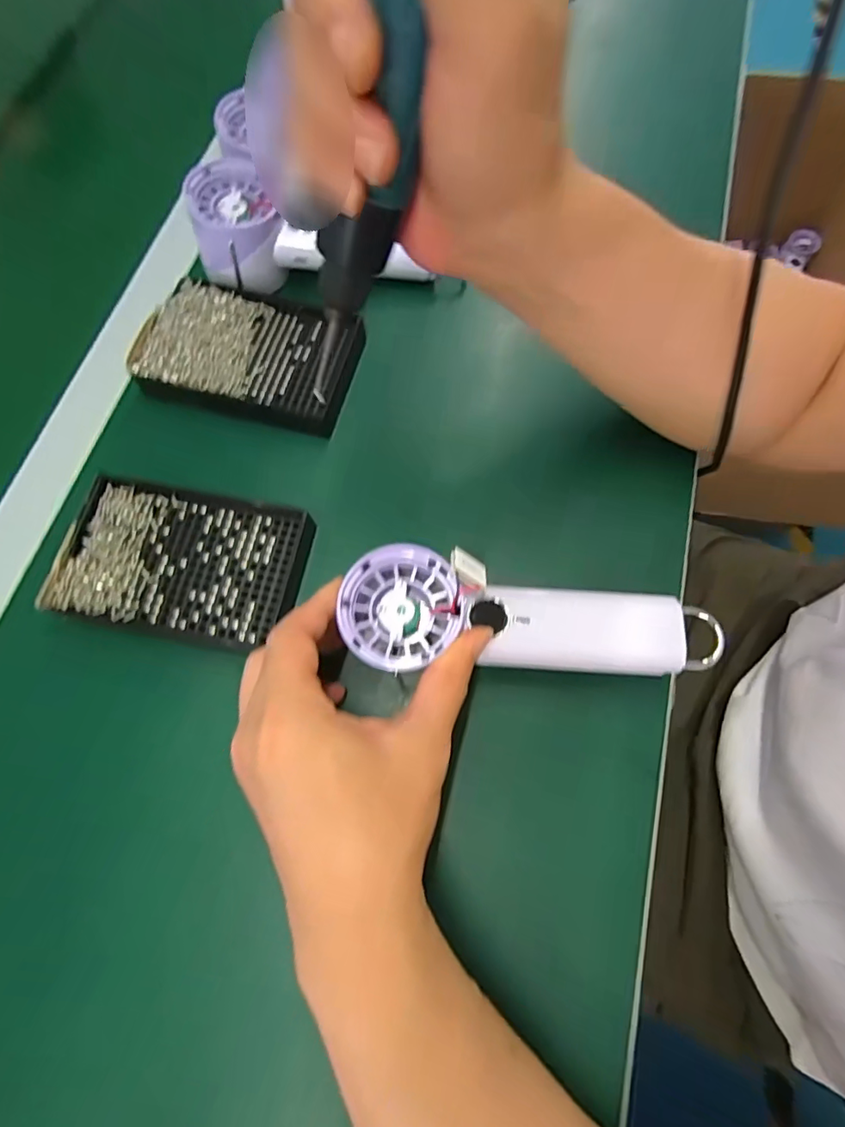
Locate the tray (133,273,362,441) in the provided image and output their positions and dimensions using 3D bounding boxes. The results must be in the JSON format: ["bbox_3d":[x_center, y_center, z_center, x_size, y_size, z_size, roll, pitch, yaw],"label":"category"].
[{"bbox_3d":[-0.117,-0.146,0.368,0.142,0.024,0.091,11,71,5],"label":"tray"}]

